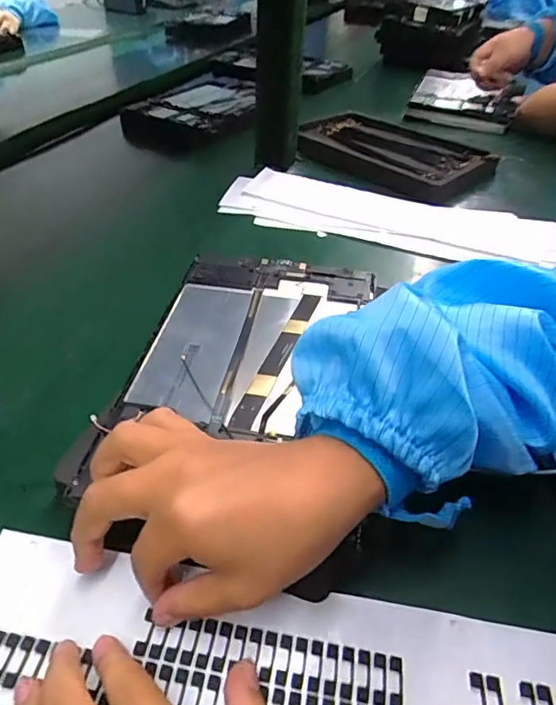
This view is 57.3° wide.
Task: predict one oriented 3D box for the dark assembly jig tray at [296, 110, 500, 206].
[{"bbox_3d":[0.145,-0.260,0.659,0.248,0.026,0.185,34,49,29],"label":"dark assembly jig tray"}]

